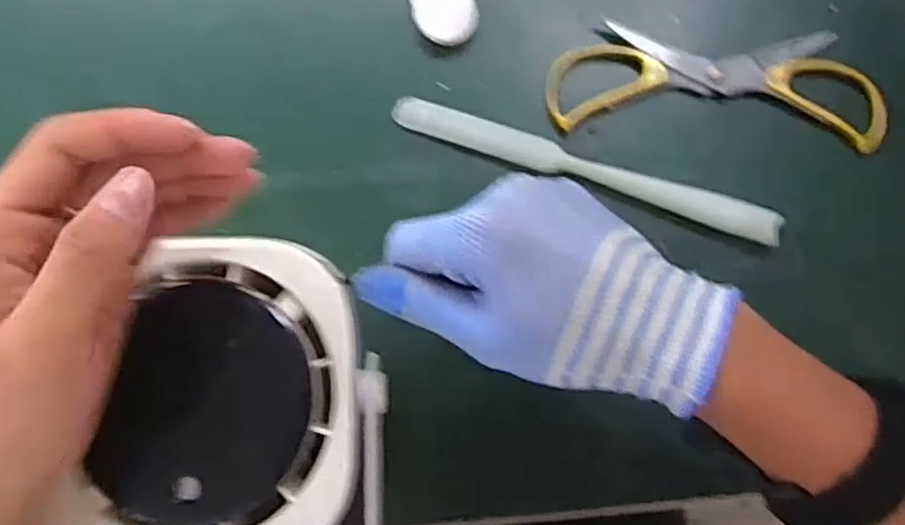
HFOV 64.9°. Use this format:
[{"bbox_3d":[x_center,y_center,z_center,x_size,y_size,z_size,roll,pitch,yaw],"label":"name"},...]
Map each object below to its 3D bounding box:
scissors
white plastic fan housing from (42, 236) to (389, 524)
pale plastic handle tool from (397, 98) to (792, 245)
[{"bbox_3d":[0.164,-0.112,0.448,0.205,0.018,0.071,4,81,0],"label":"scissors"},{"bbox_3d":[-0.109,0.091,0.341,0.147,0.094,0.190,2,81,0],"label":"white plastic fan housing"},{"bbox_3d":[0.080,-0.057,0.435,0.240,0.014,0.024,19,81,2],"label":"pale plastic handle tool"}]

